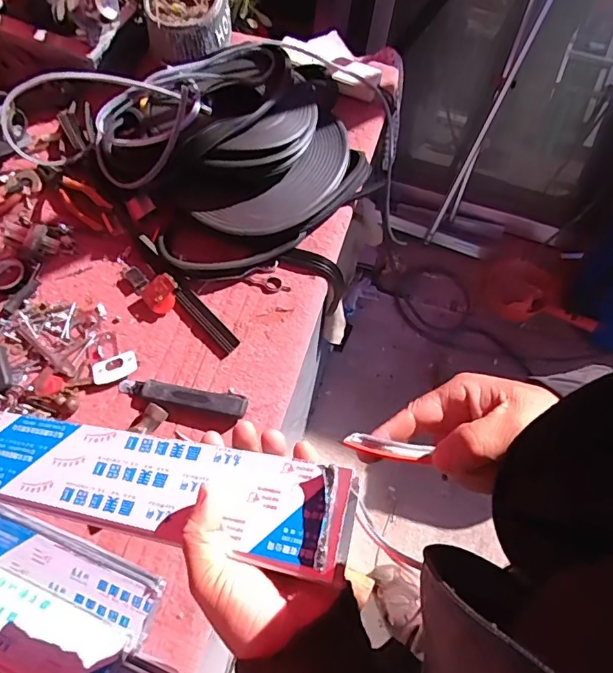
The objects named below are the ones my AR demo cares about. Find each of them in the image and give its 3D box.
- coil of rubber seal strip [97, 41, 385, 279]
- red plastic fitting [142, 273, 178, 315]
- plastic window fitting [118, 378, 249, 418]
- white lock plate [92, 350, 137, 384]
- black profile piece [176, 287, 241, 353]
[{"bbox_3d":[-0.086,-0.300,0.761,0.407,0.128,0.341,-33,68,-18],"label":"coil of rubber seal strip"},{"bbox_3d":[-0.200,-0.058,0.687,0.048,0.034,0.042,-39,70,-20],"label":"red plastic fitting"},{"bbox_3d":[-0.159,0.073,0.633,0.168,0.020,0.032,12,62,4],"label":"plastic window fitting"},{"bbox_3d":[-0.254,0.041,0.655,0.057,0.006,0.038,-17,64,-11],"label":"white lock plate"},{"bbox_3d":[-0.137,-0.026,0.686,0.026,0.013,0.117,-40,70,-20],"label":"black profile piece"}]

